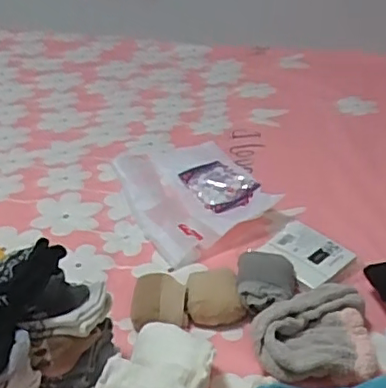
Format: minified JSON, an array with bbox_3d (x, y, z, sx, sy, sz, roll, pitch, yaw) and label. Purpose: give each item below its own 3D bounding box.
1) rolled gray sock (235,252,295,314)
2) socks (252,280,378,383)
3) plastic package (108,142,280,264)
[{"bbox_3d":[0.084,0.109,0.696,0.070,0.040,0.077,8,35,8],"label":"rolled gray sock"},{"bbox_3d":[0.125,0.149,0.635,0.130,0.051,0.105,0,35,-3],"label":"socks"},{"bbox_3d":[-0.006,-0.008,0.879,0.193,0.016,0.233,-18,40,-27],"label":"plastic package"}]

